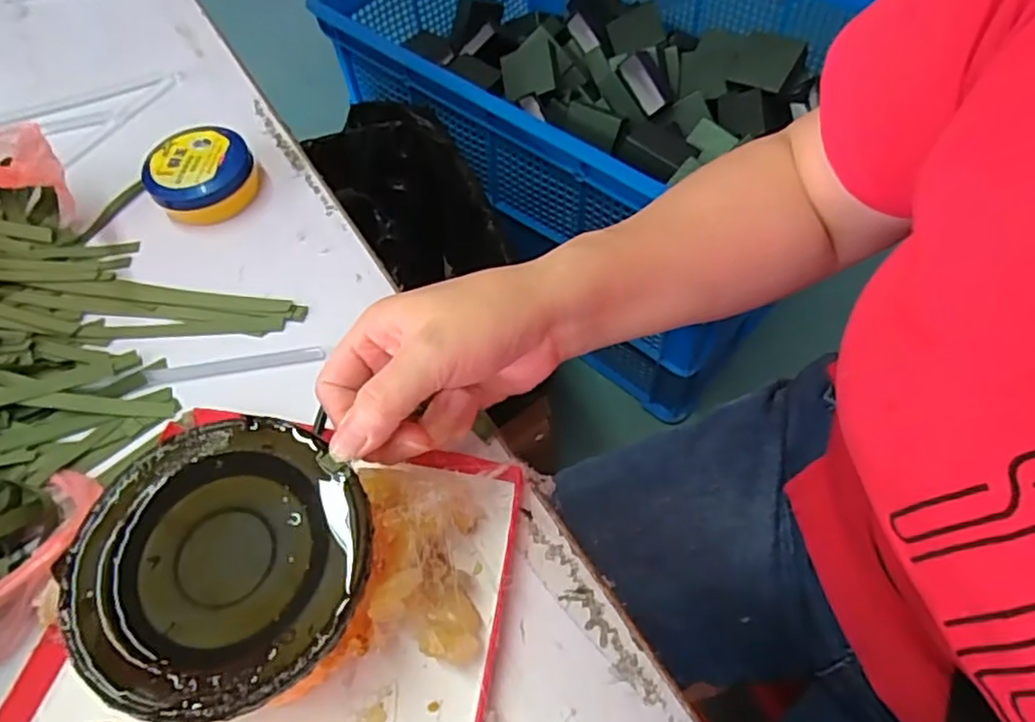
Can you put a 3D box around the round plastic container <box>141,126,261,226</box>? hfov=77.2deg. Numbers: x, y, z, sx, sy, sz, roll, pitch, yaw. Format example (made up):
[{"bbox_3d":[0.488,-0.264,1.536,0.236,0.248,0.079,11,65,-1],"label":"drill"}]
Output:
[{"bbox_3d":[-0.222,-0.130,0.459,0.070,0.033,0.065,-2,59,3],"label":"round plastic container"}]

